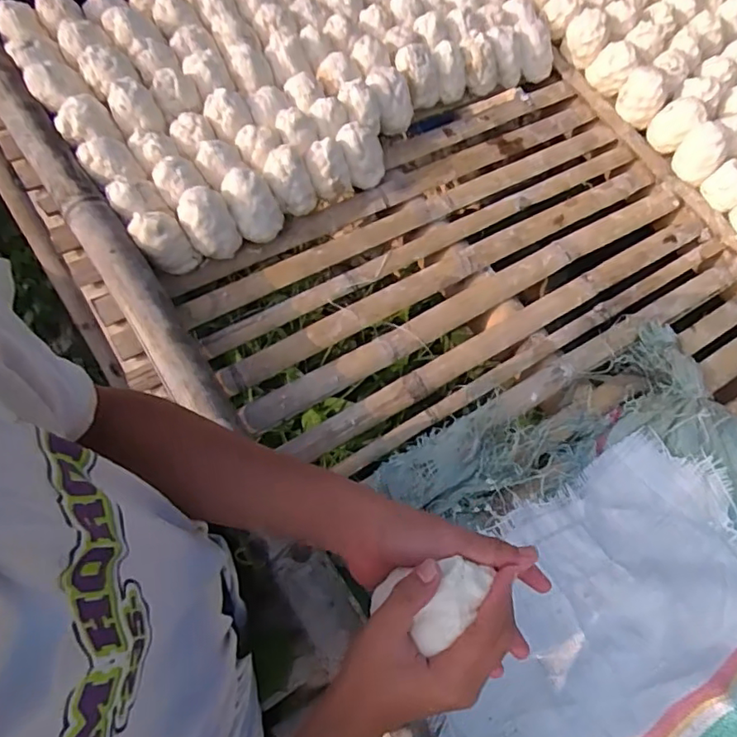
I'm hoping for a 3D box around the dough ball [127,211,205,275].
[{"bbox_3d":[-0.281,-0.173,0.764,0.062,0.076,0.068,2,66,-4],"label":"dough ball"}]

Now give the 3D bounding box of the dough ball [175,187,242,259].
[{"bbox_3d":[-0.225,-0.205,0.780,0.068,0.082,0.069,2,66,-4],"label":"dough ball"}]

